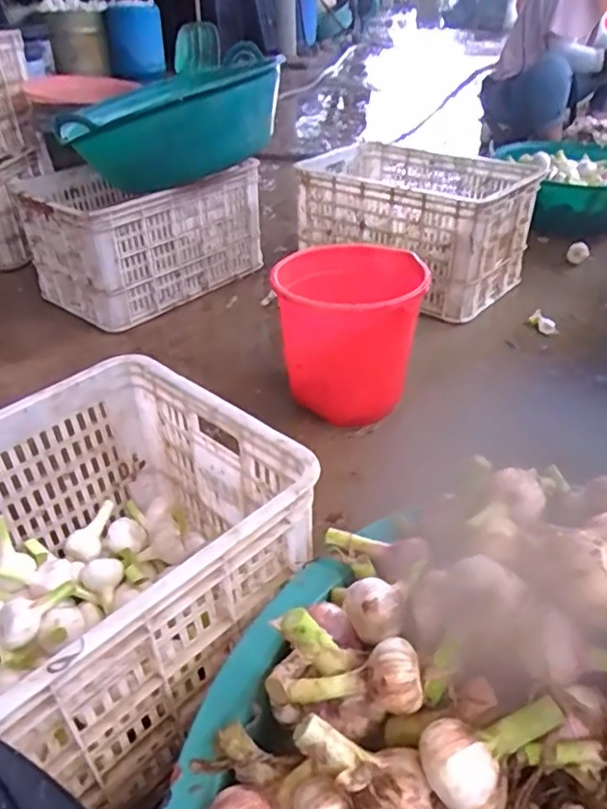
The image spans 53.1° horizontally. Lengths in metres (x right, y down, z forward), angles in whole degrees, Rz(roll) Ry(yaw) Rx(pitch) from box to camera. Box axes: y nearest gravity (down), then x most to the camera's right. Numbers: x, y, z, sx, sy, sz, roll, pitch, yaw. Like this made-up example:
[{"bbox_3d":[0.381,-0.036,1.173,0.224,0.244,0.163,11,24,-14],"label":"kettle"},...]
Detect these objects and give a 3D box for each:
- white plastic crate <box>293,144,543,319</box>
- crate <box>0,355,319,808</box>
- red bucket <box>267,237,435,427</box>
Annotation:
[{"bbox_3d":[0.283,-0.477,1.592,0.549,0.269,0.413,19,43,25],"label":"white plastic crate"},{"bbox_3d":[-0.280,0.206,0.633,0.364,0.244,0.525,28,47,33],"label":"crate"},{"bbox_3d":[0.090,-0.136,1.133,0.257,0.235,0.277,-1,38,1],"label":"red bucket"}]

